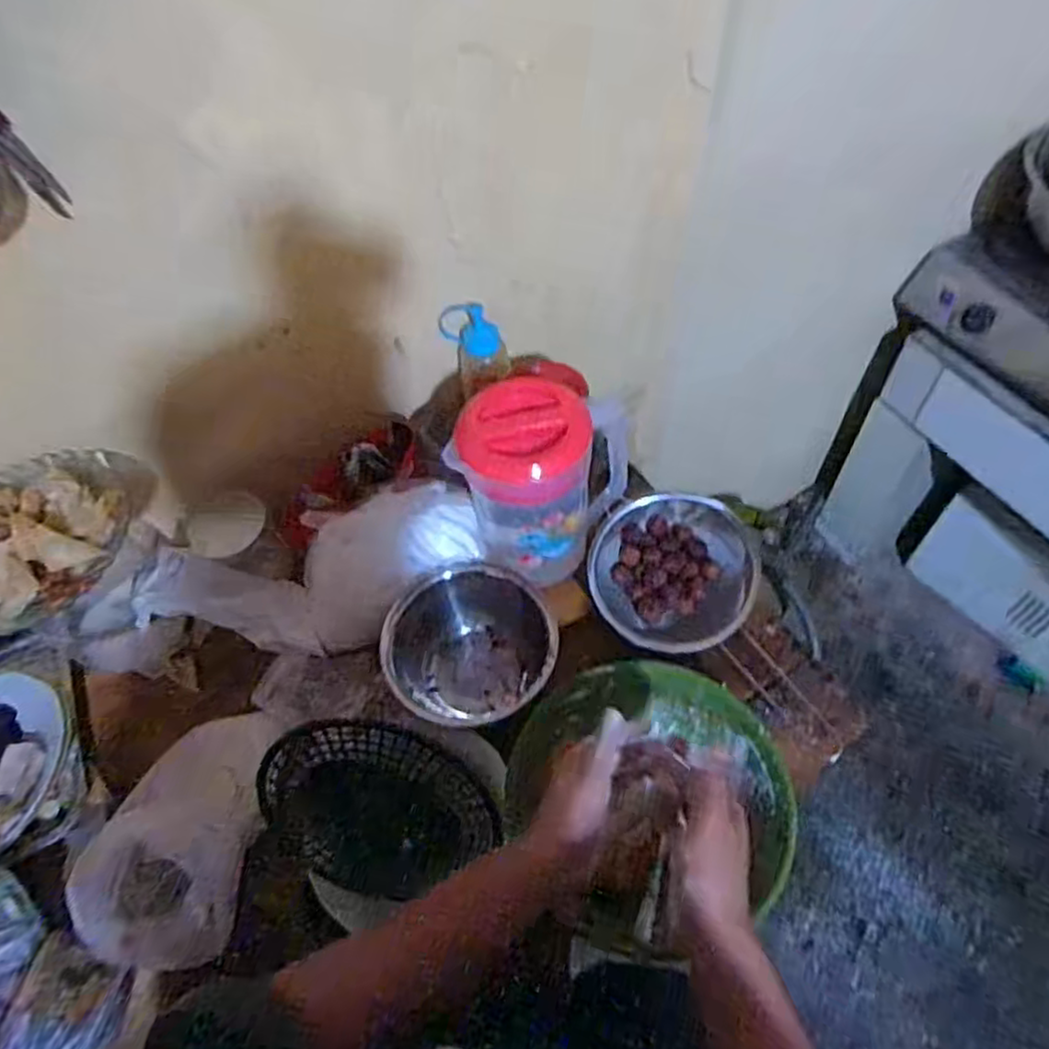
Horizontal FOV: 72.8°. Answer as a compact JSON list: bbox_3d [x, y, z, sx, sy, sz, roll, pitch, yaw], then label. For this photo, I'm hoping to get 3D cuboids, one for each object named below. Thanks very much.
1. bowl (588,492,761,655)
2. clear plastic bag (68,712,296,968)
[{"bbox_3d":[0.157,0.053,0.757,0.168,0.054,0.181,-2,55,3],"label":"bowl"},{"bbox_3d":[-0.315,0.285,0.677,0.085,0.128,0.224,8,56,10],"label":"clear plastic bag"}]

